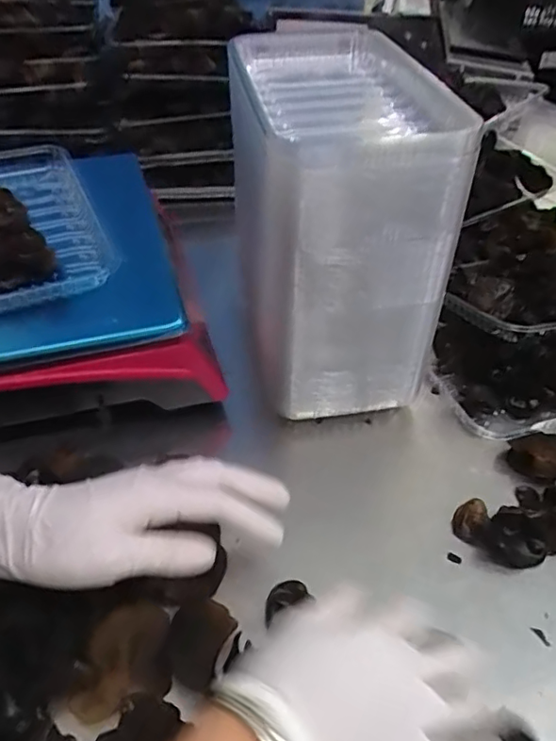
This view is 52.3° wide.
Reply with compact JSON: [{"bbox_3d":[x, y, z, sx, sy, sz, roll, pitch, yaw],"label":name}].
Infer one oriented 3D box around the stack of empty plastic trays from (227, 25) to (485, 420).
[{"bbox_3d":[0.041,-0.137,0.488,0.133,0.214,0.275,-6,44,-8],"label":"stack of empty plastic trays"}]

